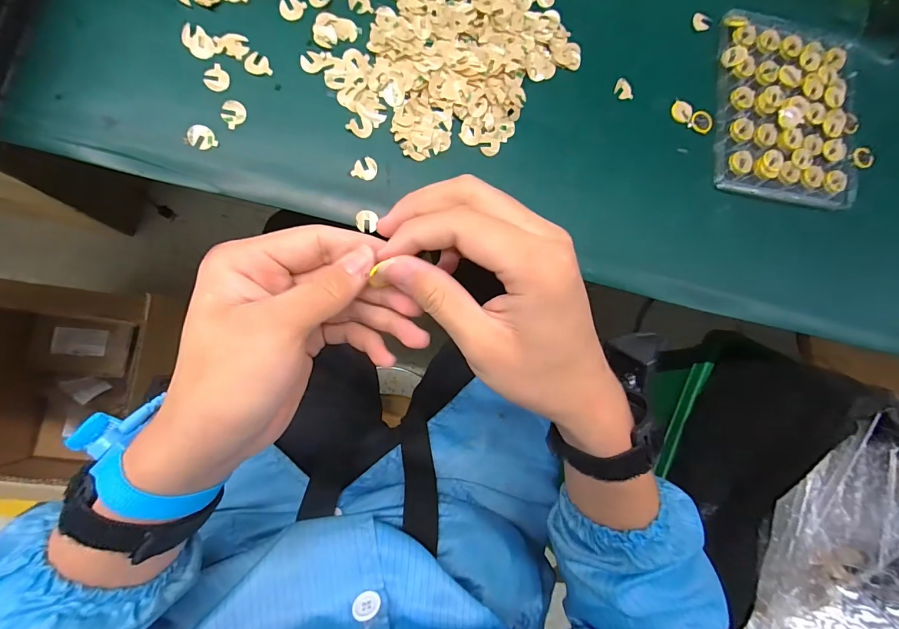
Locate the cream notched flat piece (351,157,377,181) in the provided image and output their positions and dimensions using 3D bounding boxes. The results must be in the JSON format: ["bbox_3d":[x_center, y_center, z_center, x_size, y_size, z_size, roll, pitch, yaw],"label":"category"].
[{"bbox_3d":[-0.066,-0.116,0.312,0.018,0.004,0.018,15,84,-8],"label":"cream notched flat piece"}]

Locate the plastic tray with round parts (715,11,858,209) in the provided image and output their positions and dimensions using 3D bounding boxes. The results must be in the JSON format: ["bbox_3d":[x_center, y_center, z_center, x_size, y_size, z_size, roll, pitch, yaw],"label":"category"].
[{"bbox_3d":[0.319,-0.193,0.372,0.144,0.026,0.169,8,85,-9],"label":"plastic tray with round parts"}]

